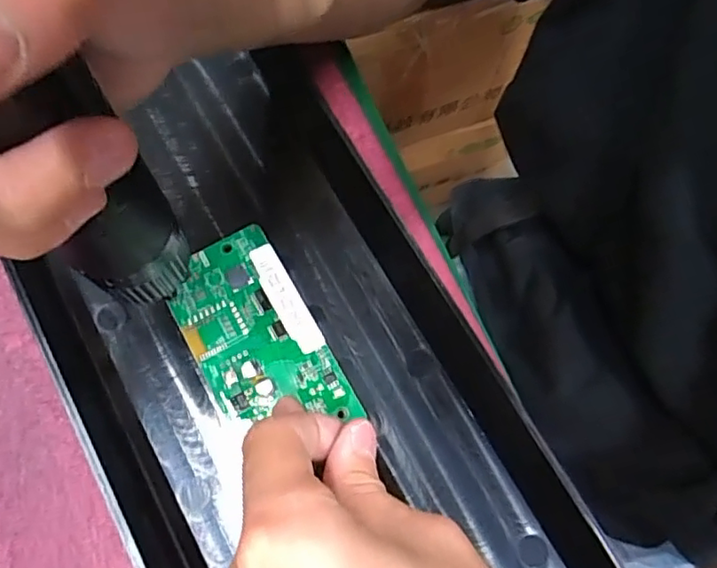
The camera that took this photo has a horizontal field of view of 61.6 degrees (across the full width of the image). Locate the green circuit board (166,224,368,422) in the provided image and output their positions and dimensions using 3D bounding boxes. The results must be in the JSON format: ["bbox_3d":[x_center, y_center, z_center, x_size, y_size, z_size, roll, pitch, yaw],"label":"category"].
[{"bbox_3d":[-0.042,0.022,0.242,0.048,0.006,0.088,-28,75,-10],"label":"green circuit board"}]

